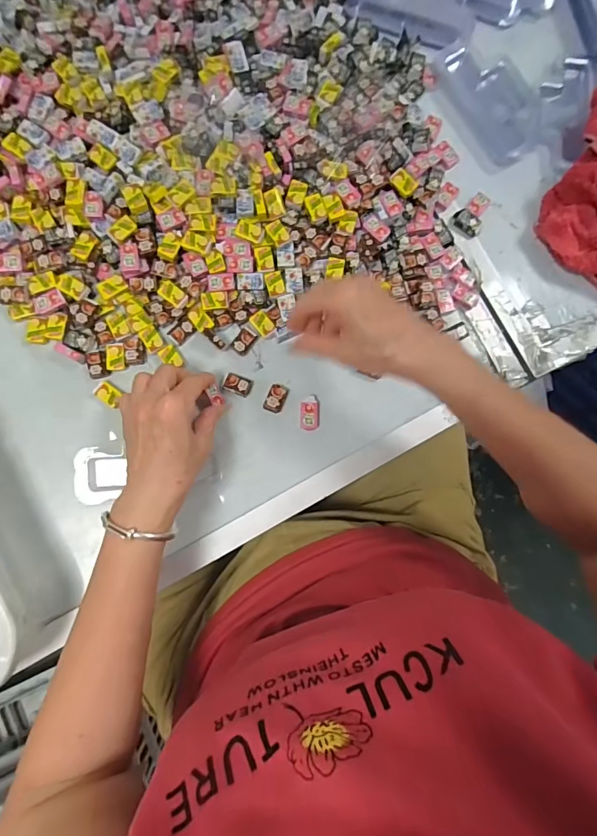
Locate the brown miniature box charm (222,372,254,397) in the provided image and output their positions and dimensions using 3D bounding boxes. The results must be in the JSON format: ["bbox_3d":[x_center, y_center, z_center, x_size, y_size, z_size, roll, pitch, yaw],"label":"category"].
[{"bbox_3d":[-0.060,-0.033,0.427,0.028,0.008,0.019,20,85,0],"label":"brown miniature box charm"}]

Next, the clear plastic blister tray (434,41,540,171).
[{"bbox_3d":[0.210,-0.346,0.465,0.079,0.018,0.137,-29,87,-4],"label":"clear plastic blister tray"}]

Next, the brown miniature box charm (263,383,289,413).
[{"bbox_3d":[-0.022,-0.020,0.428,0.019,0.010,0.029,24,85,0],"label":"brown miniature box charm"}]

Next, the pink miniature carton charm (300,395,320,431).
[{"bbox_3d":[0.011,-0.005,0.429,0.019,0.009,0.034,2,85,-2],"label":"pink miniature carton charm"}]

